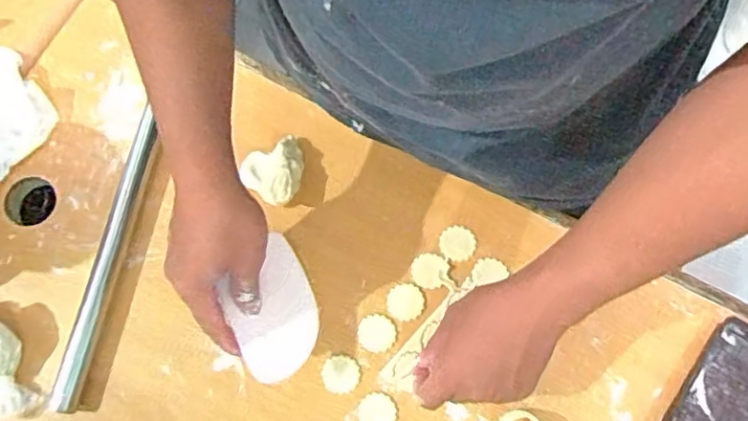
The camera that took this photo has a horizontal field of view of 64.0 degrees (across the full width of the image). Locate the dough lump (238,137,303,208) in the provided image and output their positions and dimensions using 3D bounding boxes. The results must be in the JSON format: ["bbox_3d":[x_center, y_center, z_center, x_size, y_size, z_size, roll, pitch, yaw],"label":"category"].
[{"bbox_3d":[-0.097,-0.039,0.572,0.056,0.046,0.070,-5,75,-1],"label":"dough lump"}]

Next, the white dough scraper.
[{"bbox_3d":[-0.085,0.083,0.504,0.078,0.006,0.112,-20,94,-37],"label":"white dough scraper"}]

